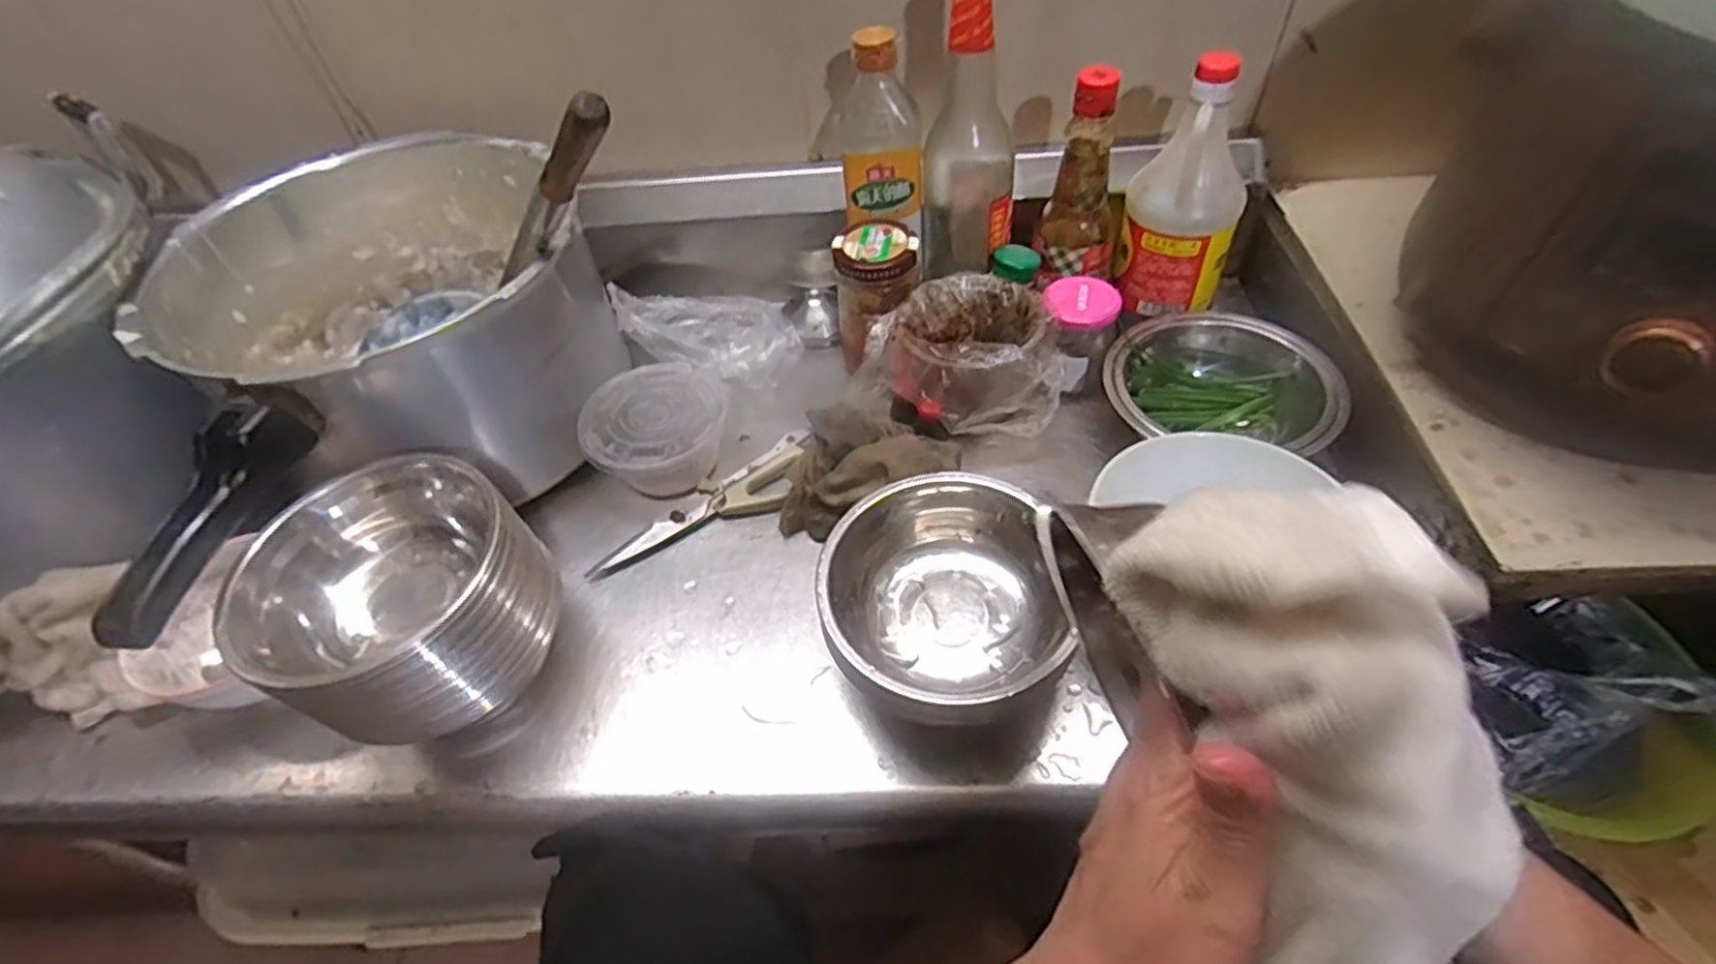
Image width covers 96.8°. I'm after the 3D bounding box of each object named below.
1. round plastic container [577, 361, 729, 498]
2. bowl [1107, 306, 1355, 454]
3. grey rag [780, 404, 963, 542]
[{"bbox_3d":[-0.153,-0.039,0.590,0.107,0.051,0.107,-2,50,2],"label":"round plastic container"},{"bbox_3d":[0.276,-0.074,0.595,0.164,0.056,0.139,5,51,8],"label":"bowl"},{"bbox_3d":[0.007,-0.022,0.565,0.135,0.056,0.104,-7,50,-2],"label":"grey rag"}]

